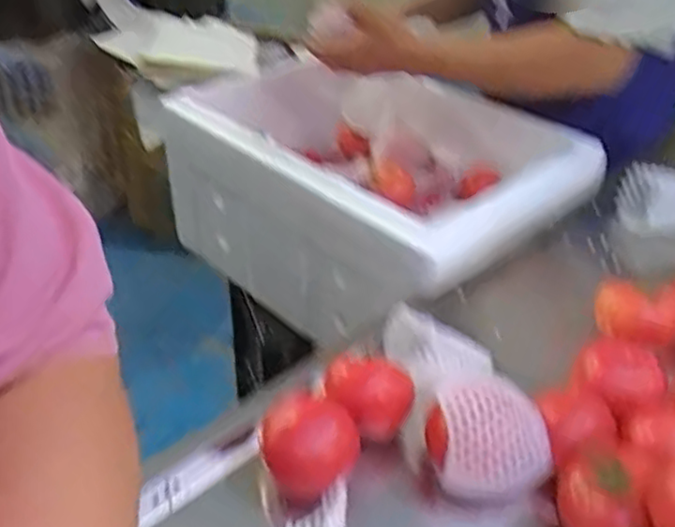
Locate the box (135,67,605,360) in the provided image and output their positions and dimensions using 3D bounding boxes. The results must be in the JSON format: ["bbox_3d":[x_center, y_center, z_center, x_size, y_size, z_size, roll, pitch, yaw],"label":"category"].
[{"bbox_3d":[0.027,-0.110,0.987,0.352,0.230,0.570,-27,44,-34],"label":"box"}]

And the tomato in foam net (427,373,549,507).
[{"bbox_3d":[0.108,0.125,0.487,0.085,0.059,0.069,12,37,14],"label":"tomato in foam net"}]

